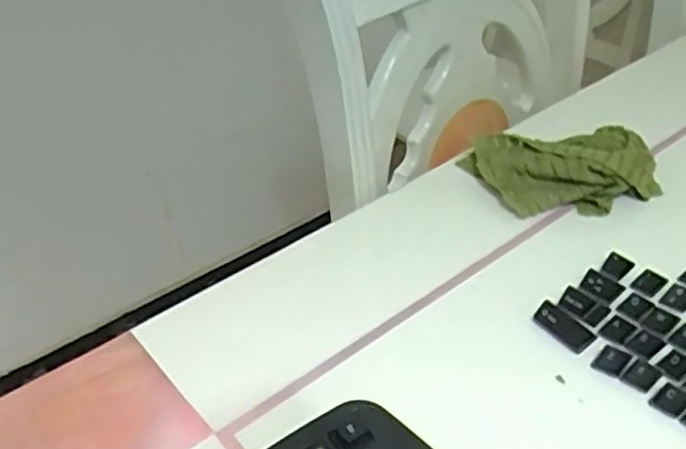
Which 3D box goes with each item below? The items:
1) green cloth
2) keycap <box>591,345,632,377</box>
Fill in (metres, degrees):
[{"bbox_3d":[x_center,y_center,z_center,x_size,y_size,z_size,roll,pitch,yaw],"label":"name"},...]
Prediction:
[{"bbox_3d":[0.192,-0.049,0.581,0.160,0.042,0.091,0,38,3],"label":"green cloth"},{"bbox_3d":[0.171,0.087,0.424,0.019,0.013,0.015,28,47,33],"label":"keycap"}]

